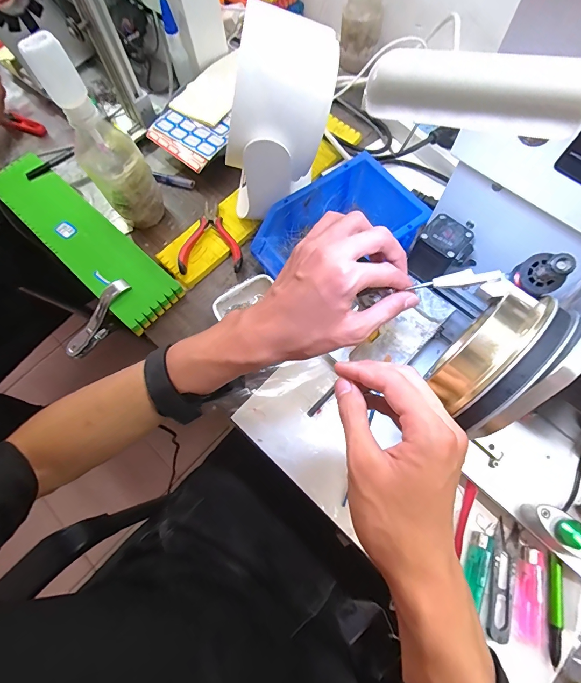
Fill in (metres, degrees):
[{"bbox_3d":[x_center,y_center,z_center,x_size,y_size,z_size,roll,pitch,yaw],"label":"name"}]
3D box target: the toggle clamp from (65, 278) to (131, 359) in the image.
[{"bbox_3d":[-0.243,-0.030,0.452,0.018,0.038,0.116,42,104,16],"label":"toggle clamp"}]

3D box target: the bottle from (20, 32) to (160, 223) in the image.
[{"bbox_3d":[-0.220,-0.233,0.402,0.061,0.213,0.072,-35,72,-10],"label":"bottle"}]

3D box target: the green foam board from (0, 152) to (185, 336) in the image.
[{"bbox_3d":[-0.295,-0.153,0.480,0.347,0.025,0.081,41,76,15],"label":"green foam board"}]

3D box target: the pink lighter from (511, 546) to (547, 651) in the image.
[{"bbox_3d":[0.226,0.239,0.330,0.027,0.006,0.080,16,71,8],"label":"pink lighter"}]

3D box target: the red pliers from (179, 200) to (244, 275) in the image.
[{"bbox_3d":[-0.104,-0.139,0.468,0.079,0.021,0.101,-4,70,1],"label":"red pliers"}]

